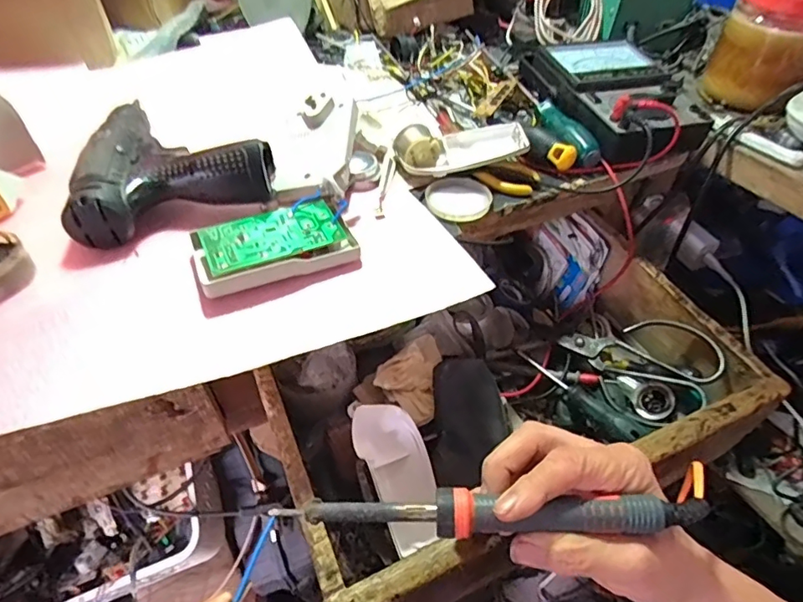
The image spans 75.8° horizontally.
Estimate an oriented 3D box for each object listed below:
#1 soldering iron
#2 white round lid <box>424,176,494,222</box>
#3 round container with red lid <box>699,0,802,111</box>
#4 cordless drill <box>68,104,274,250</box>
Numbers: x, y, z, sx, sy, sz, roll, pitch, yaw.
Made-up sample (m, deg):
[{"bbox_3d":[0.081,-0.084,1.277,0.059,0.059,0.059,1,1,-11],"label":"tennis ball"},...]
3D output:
[{"bbox_3d":[0.049,0.114,0.280,0.231,0.020,0.023,-1,53,4],"label":"soldering iron"},{"bbox_3d":[0.050,-0.090,0.449,0.057,0.004,0.052,1,45,-1],"label":"white round lid"},{"bbox_3d":[0.370,-0.258,0.513,0.093,0.104,0.077,27,53,20],"label":"round container with red lid"},{"bbox_3d":[-0.190,-0.129,0.433,0.150,0.042,0.173,-11,47,-13],"label":"cordless drill"}]

